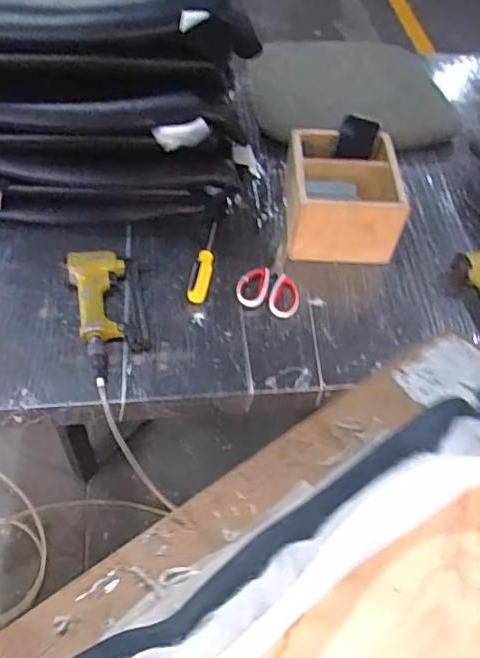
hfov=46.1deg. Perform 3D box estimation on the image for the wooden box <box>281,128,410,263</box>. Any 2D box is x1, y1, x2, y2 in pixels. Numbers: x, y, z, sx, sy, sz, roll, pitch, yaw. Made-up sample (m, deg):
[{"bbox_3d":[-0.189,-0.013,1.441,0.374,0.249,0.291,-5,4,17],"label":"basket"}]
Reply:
[{"bbox_3d":[0.194,-0.254,1.099,0.209,0.146,0.230,4,52,-1],"label":"wooden box"}]

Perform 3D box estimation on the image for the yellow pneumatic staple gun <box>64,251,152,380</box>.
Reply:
[{"bbox_3d":[-0.216,-0.029,0.943,0.129,0.048,0.243,-9,53,-11],"label":"yellow pneumatic staple gun"}]

